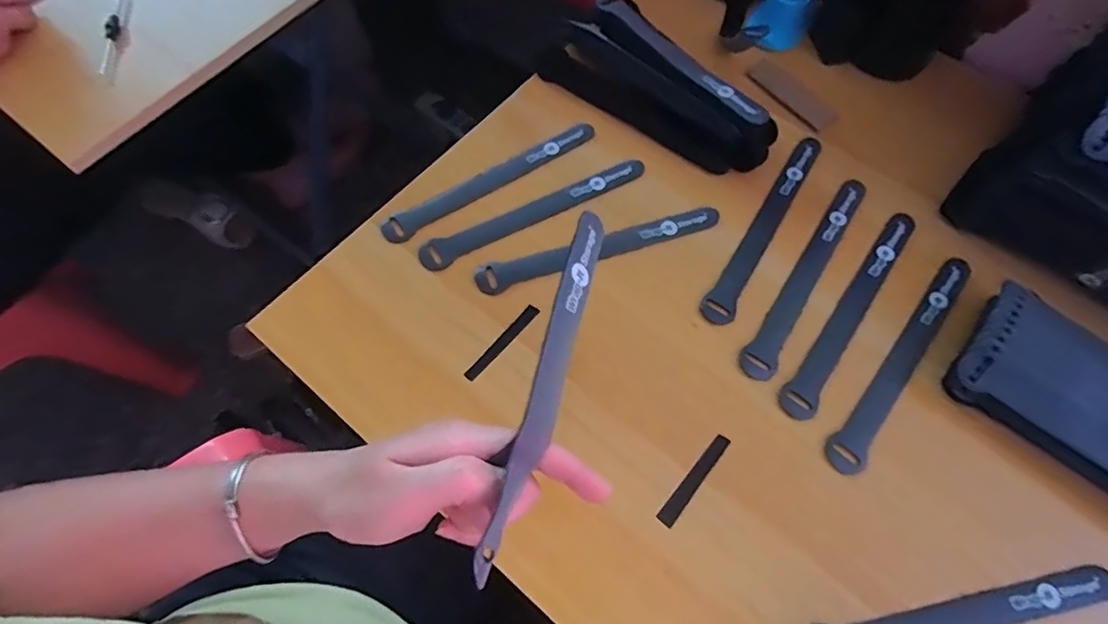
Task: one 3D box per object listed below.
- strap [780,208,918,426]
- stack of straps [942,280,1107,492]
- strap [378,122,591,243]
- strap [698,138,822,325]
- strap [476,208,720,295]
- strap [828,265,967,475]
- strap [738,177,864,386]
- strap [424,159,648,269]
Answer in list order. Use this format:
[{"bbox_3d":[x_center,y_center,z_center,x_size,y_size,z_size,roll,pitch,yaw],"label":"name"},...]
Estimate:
[{"bbox_3d":[0.231,-0.004,0.419,0.025,0.005,0.211,37,69,13],"label":"strap"},{"bbox_3d":[0.378,0.076,0.362,0.223,0.040,0.096,35,71,15],"label":"stack of straps"},{"bbox_3d":[-0.051,-0.112,0.468,0.200,0.004,0.023,-31,73,-13],"label":"strap"},{"bbox_3d":[0.177,-0.072,0.452,0.025,0.004,0.210,33,67,10],"label":"strap"},{"bbox_3d":[0.038,-0.049,0.442,0.201,0.006,0.024,-15,69,-7],"label":"strap"},{"bbox_3d":[0.258,0.031,0.404,0.025,0.004,0.210,37,69,13],"label":"strap"},{"bbox_3d":[0.202,-0.032,0.432,0.024,0.004,0.208,33,68,12],"label":"strap"},{"bbox_3d":[-0.015,-0.084,0.454,0.200,0.004,0.024,-27,70,-14],"label":"strap"}]

